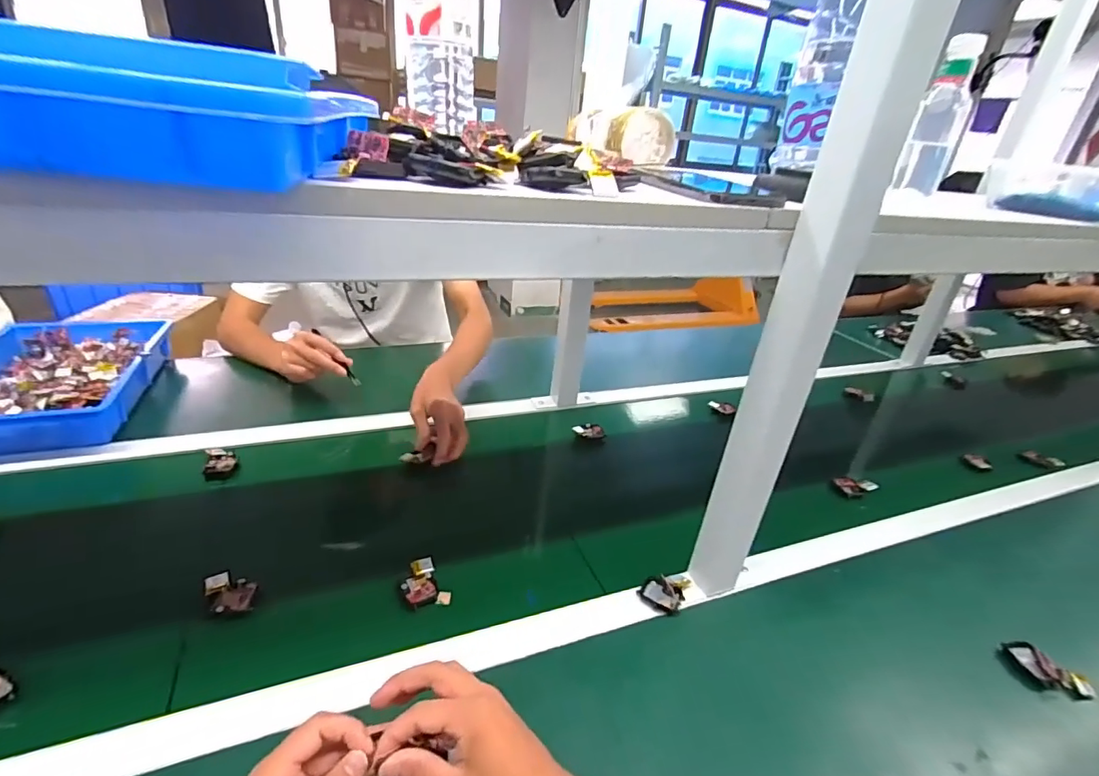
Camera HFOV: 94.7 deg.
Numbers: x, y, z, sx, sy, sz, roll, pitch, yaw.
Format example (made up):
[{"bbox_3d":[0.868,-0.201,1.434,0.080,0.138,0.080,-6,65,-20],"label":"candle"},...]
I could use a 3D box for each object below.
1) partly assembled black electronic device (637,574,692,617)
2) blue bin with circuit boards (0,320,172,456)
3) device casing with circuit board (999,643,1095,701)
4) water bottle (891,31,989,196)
[{"bbox_3d":[0.133,0.228,0.577,0.047,0.014,0.057,23,33,28],"label":"partly assembled black electronic device"},{"bbox_3d":[-0.783,-0.020,0.796,0.261,0.057,0.375,-6,31,-22],"label":"blue bin with circuit boards"},{"bbox_3d":[0.521,0.295,0.530,0.034,0.019,0.070,-13,34,-31],"label":"device casing with circuit board"},{"bbox_3d":[0.570,-0.392,0.738,0.063,0.190,0.053,21,31,24],"label":"water bottle"}]

